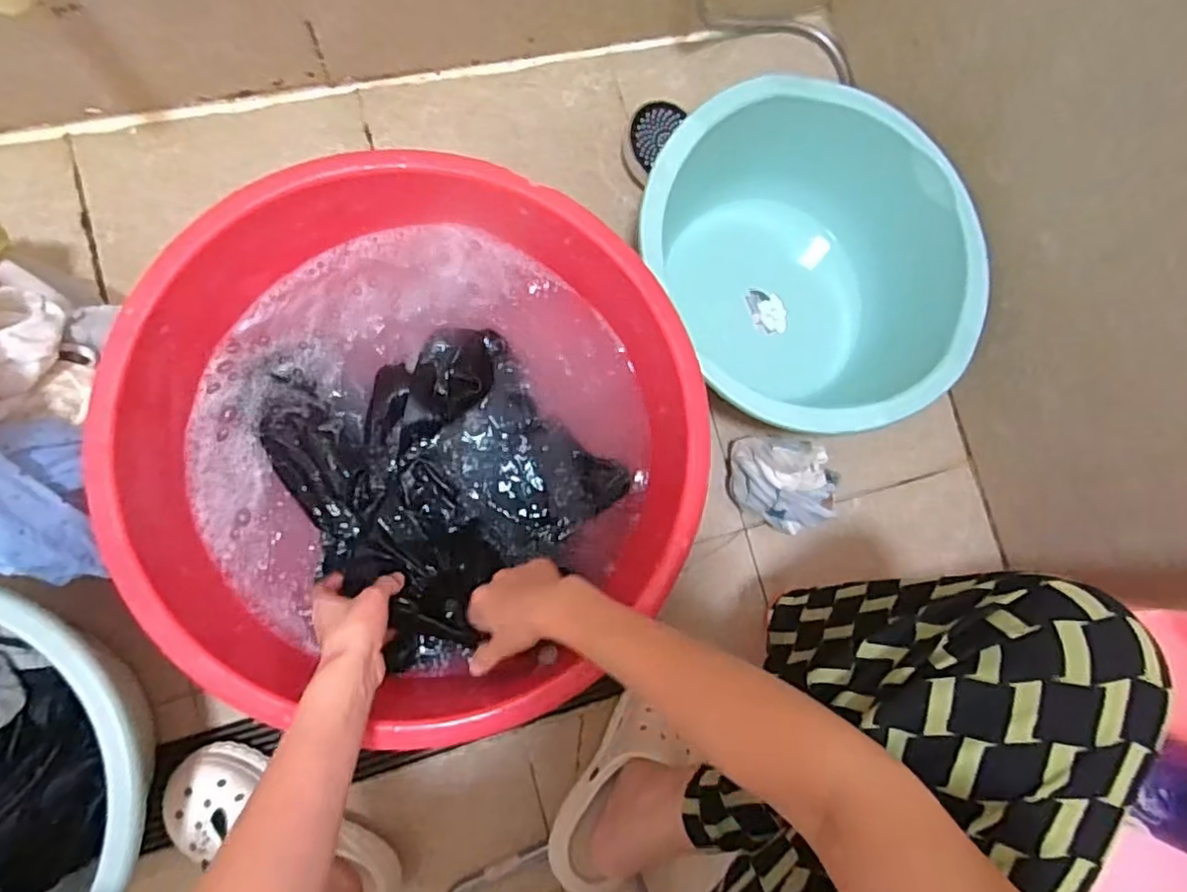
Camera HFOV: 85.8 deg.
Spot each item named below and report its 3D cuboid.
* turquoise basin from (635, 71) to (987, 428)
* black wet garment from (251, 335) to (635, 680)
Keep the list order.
[{"bbox_3d":[0.225,-0.195,0.732,0.314,0.178,0.370,-34,87,-10],"label":"turquoise basin"},{"bbox_3d":[-0.160,0.019,0.613,0.266,0.058,0.296,-44,91,-10],"label":"black wet garment"}]

